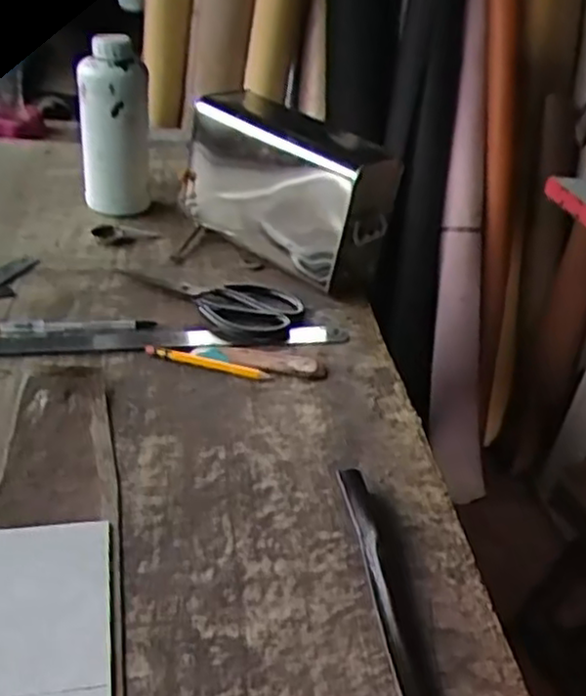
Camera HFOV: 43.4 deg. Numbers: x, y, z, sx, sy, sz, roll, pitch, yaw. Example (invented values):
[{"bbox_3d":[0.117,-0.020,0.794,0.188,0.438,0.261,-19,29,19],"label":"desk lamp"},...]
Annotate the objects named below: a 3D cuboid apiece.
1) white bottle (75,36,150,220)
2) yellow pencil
[{"bbox_3d":[-0.224,-0.277,0.927,0.083,0.207,0.082,-3,33,-15],"label":"white bottle"},{"bbox_3d":[-0.083,0.013,0.693,0.120,0.007,0.012,14,32,10],"label":"yellow pencil"}]

